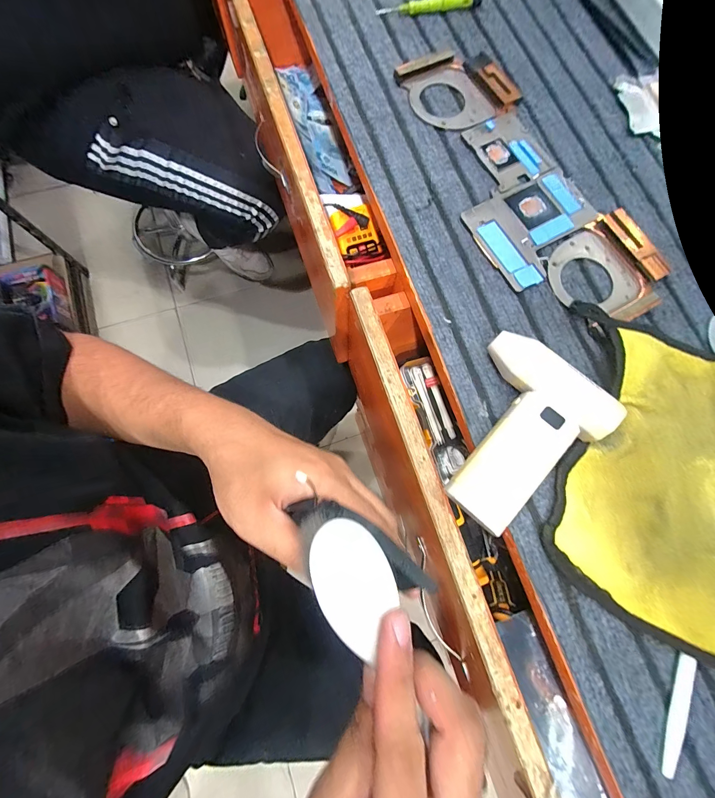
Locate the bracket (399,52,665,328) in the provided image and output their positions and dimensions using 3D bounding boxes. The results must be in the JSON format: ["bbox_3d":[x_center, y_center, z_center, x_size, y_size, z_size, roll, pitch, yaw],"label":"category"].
[{"bbox_3d":[0.155,-0.218,0.323,0.136,0.012,0.339,-26,78,-7],"label":"bracket"}]

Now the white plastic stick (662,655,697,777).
[{"bbox_3d":[0.220,0.216,0.223,0.009,0.006,0.075,21,77,4],"label":"white plastic stick"}]

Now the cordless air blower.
[{"bbox_3d":[0.114,0.022,0.252,0.134,0.035,0.100,-41,80,-10],"label":"cordless air blower"}]

